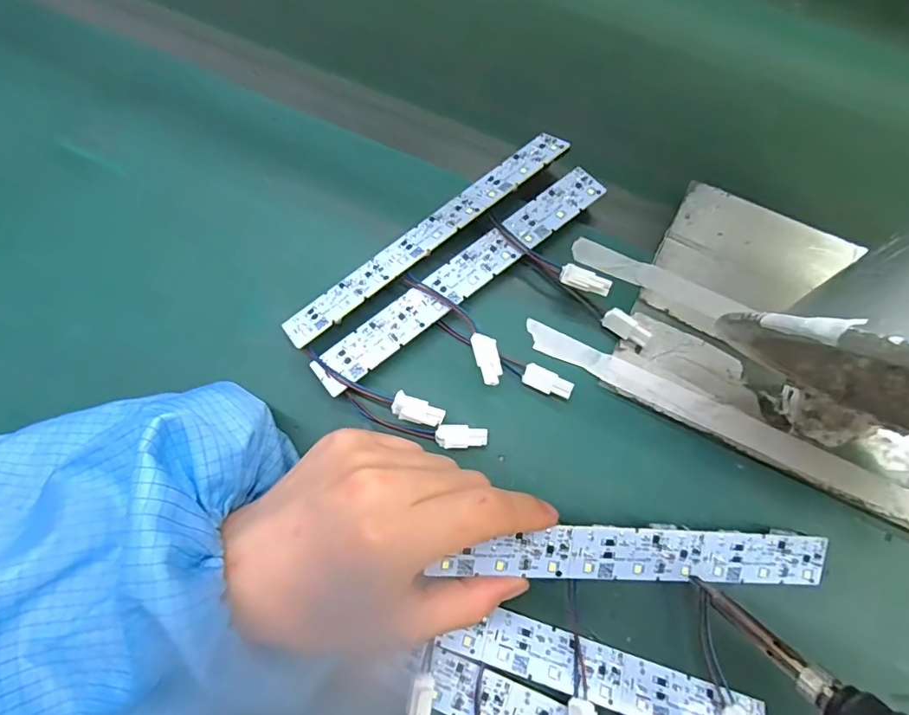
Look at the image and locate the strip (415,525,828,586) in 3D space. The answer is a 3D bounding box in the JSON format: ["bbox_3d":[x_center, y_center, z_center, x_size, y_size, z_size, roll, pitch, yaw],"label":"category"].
[{"bbox_3d":[0.086,0.089,0.233,0.182,0.004,0.024,6,94,-10],"label":"strip"}]

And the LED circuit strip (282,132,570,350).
[{"bbox_3d":[-0.013,-0.070,0.292,0.188,0.004,0.023,-38,59,-9],"label":"LED circuit strip"}]

